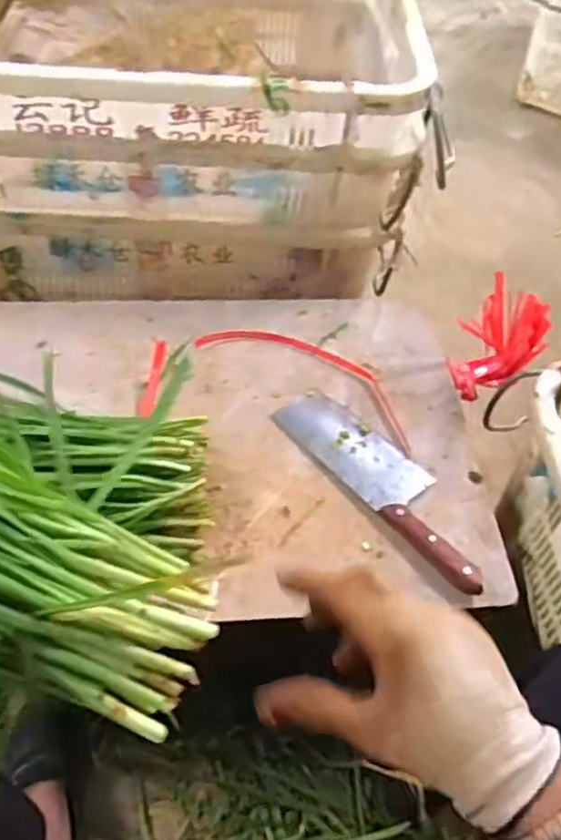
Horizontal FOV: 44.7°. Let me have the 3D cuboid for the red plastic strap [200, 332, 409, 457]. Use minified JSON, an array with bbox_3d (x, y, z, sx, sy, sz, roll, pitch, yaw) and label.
[{"bbox_3d":[0.038,-0.054,0.805,0.286,0.015,0.071,29,57,15],"label":"red plastic strap"}]

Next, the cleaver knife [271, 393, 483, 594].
[{"bbox_3d":[0.111,0.060,0.716,0.078,0.024,0.273,-37,65,-27],"label":"cleaver knife"}]

